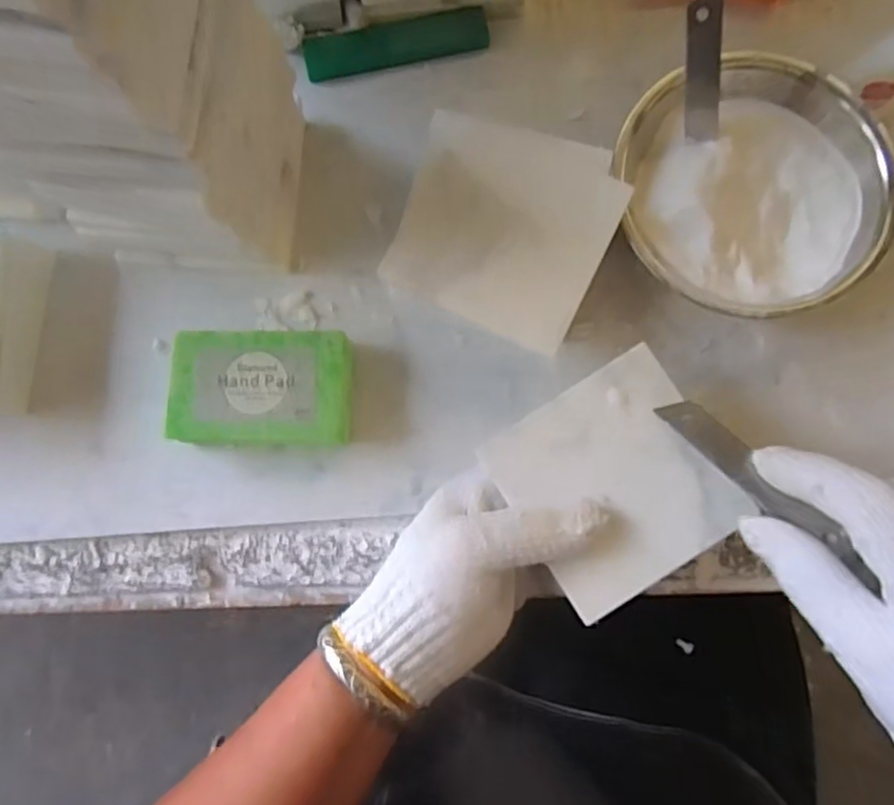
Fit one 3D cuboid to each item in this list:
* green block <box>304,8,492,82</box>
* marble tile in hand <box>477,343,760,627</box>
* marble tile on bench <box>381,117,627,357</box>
[{"bbox_3d":[-0.032,-0.224,0.404,0.112,0.013,0.029,-11,82,-3],"label":"green block"},{"bbox_3d":[0.082,0.039,0.315,0.096,0.015,0.099,-32,83,-6],"label":"marble tile in hand"},{"bbox_3d":[0.029,-0.094,0.338,0.106,0.006,0.110,24,81,2],"label":"marble tile on bench"}]

